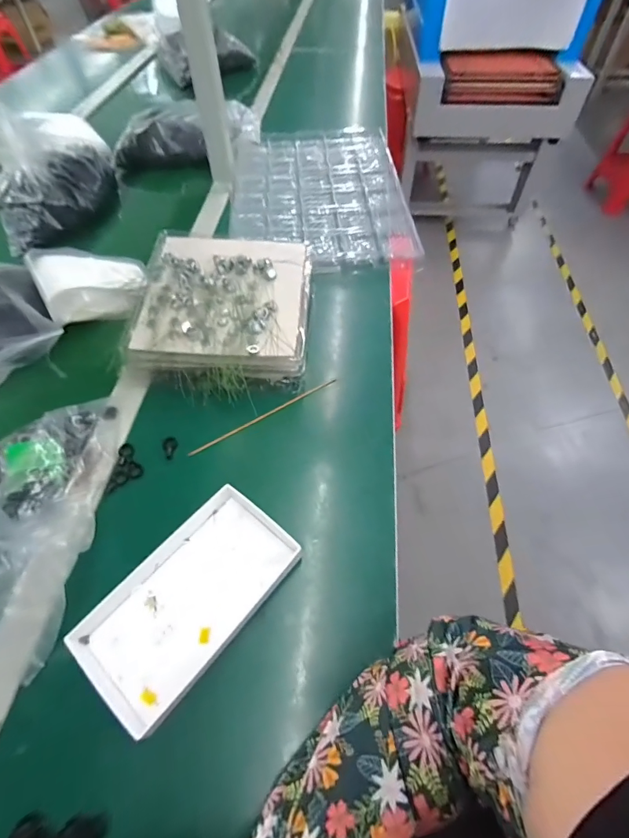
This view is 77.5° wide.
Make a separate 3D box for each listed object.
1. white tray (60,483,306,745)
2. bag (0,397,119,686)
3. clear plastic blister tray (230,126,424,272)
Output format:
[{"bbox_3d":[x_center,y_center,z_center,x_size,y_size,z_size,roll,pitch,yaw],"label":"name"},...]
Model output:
[{"bbox_3d":[-0.108,0.150,0.344,0.105,0.025,0.184,34,63,22],"label":"white tray"},{"bbox_3d":[-0.259,0.073,0.345,0.103,0.099,0.245,-12,56,-6],"label":"bag"},{"bbox_3d":[0.003,-0.434,0.732,0.301,0.029,0.460,-4,56,-1],"label":"clear plastic blister tray"}]

